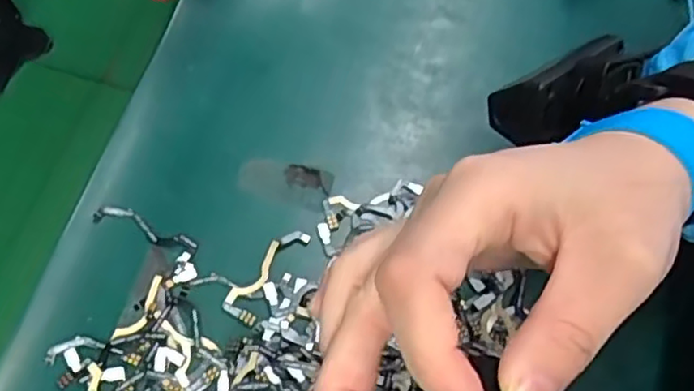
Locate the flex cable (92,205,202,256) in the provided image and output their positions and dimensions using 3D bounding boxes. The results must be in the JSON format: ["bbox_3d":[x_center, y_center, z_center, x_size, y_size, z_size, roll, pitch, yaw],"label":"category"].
[{"bbox_3d":[-0.100,0.016,0.322,0.055,0.004,0.012,21,66,7],"label":"flex cable"}]

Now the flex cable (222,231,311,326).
[{"bbox_3d":[-0.040,0.037,0.317,0.018,0.004,0.052,30,69,9],"label":"flex cable"}]

